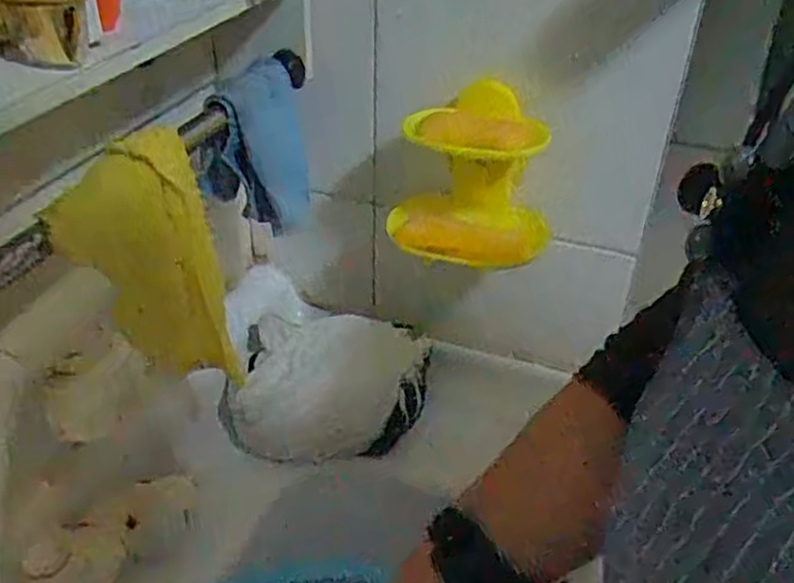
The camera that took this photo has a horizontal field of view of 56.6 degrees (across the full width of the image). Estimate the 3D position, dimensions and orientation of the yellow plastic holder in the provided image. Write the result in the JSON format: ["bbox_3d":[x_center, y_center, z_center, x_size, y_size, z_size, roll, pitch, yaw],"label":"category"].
[{"bbox_3d":[0.059,-0.088,0.589,0.128,0.113,0.099,3,36,2],"label":"yellow plastic holder"}]

